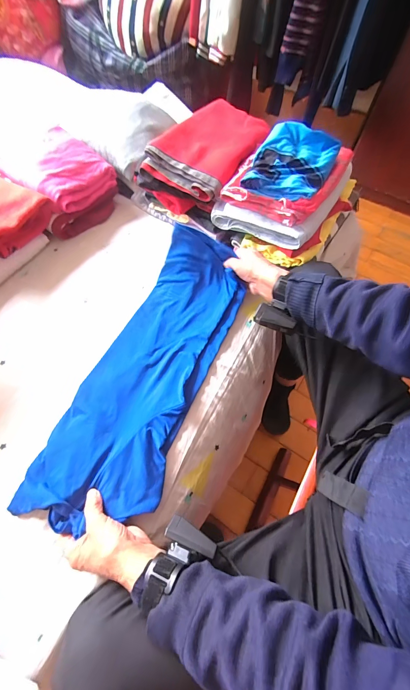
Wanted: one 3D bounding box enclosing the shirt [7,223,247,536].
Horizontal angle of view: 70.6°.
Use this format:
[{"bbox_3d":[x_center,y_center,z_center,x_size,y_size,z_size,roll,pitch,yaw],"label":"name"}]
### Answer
[{"bbox_3d":[-0.092,0.021,0.520,0.200,0.063,0.557,21,65,9],"label":"shirt"}]

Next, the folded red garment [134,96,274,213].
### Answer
[{"bbox_3d":[0.017,-0.456,0.704,0.191,0.094,0.335,32,64,14],"label":"folded red garment"}]

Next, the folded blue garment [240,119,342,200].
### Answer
[{"bbox_3d":[0.181,-0.382,0.603,0.154,0.038,0.213,25,63,11],"label":"folded blue garment"}]

